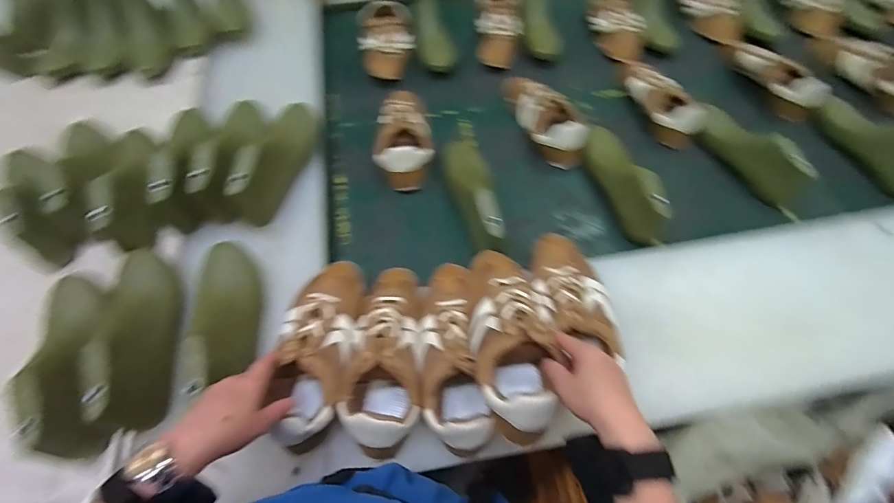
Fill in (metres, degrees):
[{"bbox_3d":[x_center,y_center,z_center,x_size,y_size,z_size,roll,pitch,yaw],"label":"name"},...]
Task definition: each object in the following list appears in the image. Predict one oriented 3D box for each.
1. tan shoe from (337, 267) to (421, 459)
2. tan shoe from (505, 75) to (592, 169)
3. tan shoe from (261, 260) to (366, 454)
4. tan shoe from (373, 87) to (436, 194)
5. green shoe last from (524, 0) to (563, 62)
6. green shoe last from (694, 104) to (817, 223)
[{"bbox_3d":[-0.084,0.132,0.514,0.097,0.086,0.236,-3,62,0],"label":"tan shoe"},{"bbox_3d":[0.192,-0.280,0.789,0.094,0.073,0.245,-21,63,-9],"label":"tan shoe"},{"bbox_3d":[-0.163,0.126,0.527,0.111,0.086,0.242,0,55,2],"label":"tan shoe"},{"bbox_3d":[-0.089,-0.239,0.769,0.109,0.070,0.243,-8,62,-3],"label":"tan shoe"},{"bbox_3d":[0.220,-0.555,0.942,0.084,0.054,0.201,-5,75,-1],"label":"green shoe last"},{"bbox_3d":[0.561,-0.177,0.709,0.064,0.077,0.246,-33,66,-15],"label":"green shoe last"}]

